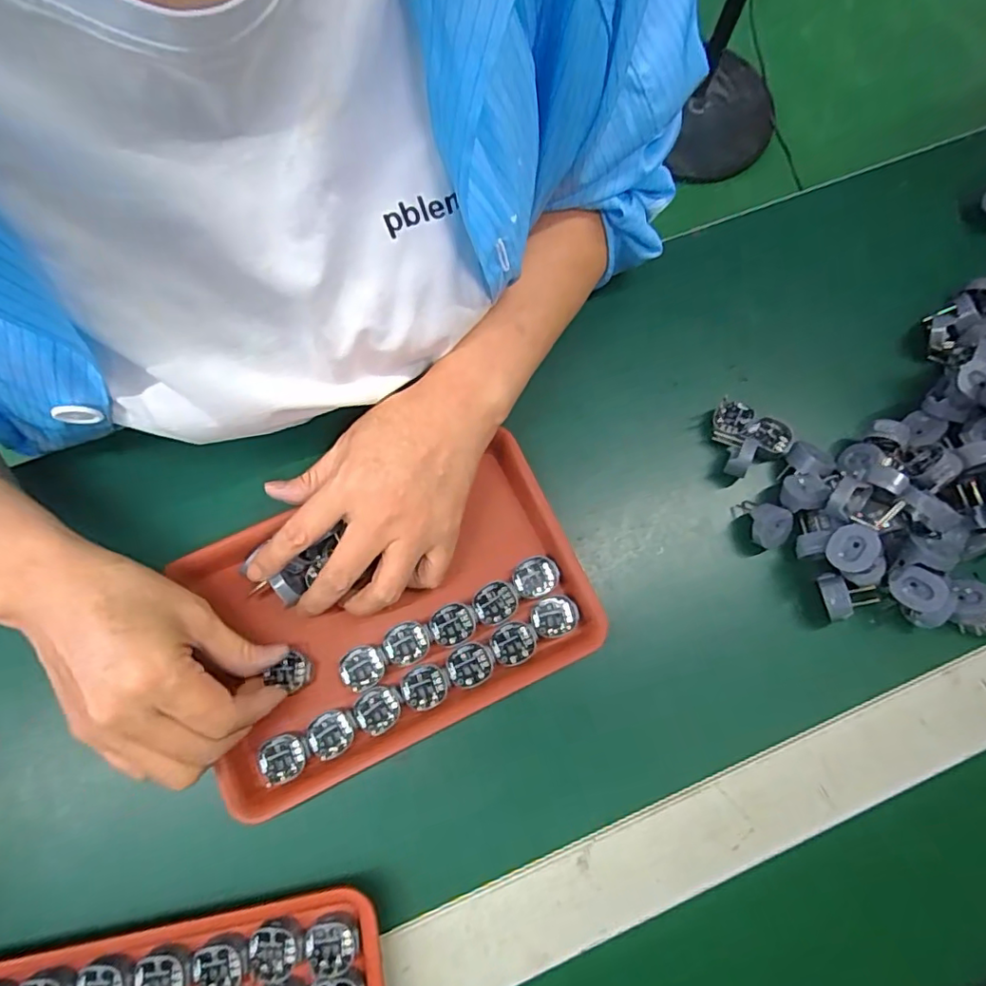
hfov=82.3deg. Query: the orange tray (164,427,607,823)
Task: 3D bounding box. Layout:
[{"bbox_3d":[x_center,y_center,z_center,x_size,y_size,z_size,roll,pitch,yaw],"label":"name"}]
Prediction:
[{"bbox_3d":[-0.064,0.070,0.350,0.228,0.017,0.157,-23,77,-7],"label":"orange tray"}]

